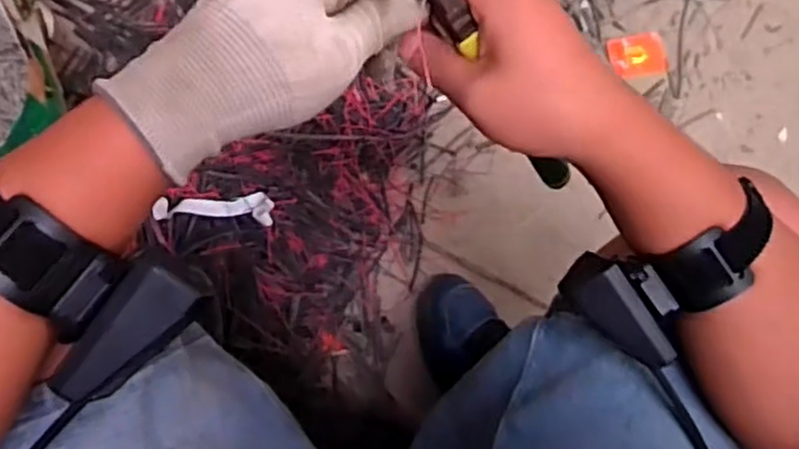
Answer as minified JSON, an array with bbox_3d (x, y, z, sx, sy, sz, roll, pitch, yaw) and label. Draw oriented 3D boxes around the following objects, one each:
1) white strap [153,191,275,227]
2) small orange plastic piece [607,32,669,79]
[{"bbox_3d":[-0.200,-0.016,0.803,0.121,0.018,0.033,-1,88,-9],"label":"white strap"},{"bbox_3d":[0.303,-0.213,0.928,0.076,0.011,0.055,-12,89,-9],"label":"small orange plastic piece"}]

